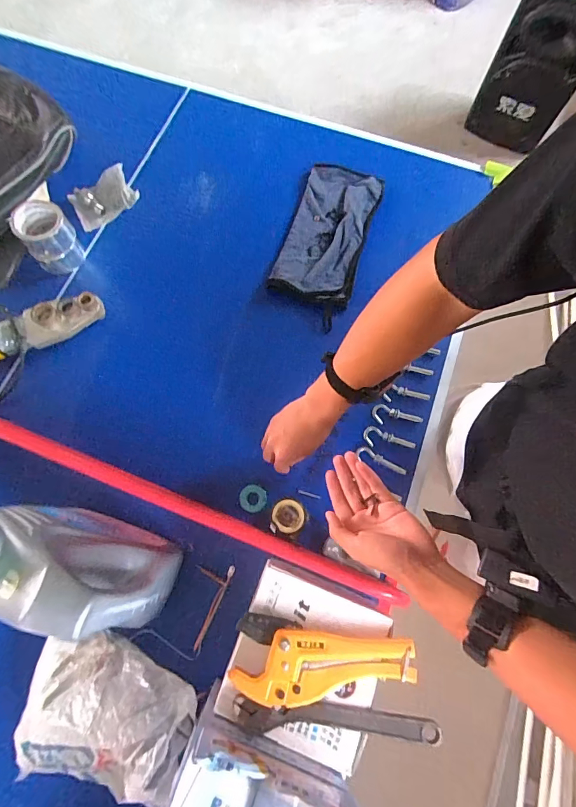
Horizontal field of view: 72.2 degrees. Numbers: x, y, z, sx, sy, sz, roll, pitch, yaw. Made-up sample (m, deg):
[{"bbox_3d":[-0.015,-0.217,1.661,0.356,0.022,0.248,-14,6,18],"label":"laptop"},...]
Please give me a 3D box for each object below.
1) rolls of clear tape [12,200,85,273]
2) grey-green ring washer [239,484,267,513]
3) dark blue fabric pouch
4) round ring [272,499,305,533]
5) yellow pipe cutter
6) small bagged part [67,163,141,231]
[{"bbox_3d":[-0.449,-0.314,0.746,0.092,0.098,0.081,-33,74,-7],"label":"rolls of clear tape"},{"bbox_3d":[-0.058,0.158,0.658,0.044,0.011,0.044,-1,73,3],"label":"grey-green ring washer"},{"bbox_3d":[0.075,-0.332,0.791,0.151,0.028,0.333,18,76,4],"label":"dark blue fabric pouch"},{"bbox_3d":[0.000,0.179,0.626,0.049,0.033,0.049,-1,73,3],"label":"round ring"},{"bbox_3d":[0.043,0.312,0.470,0.217,0.045,0.083,6,73,5],"label":"yellow pipe cutter"},{"bbox_3d":[-0.381,-0.424,0.818,0.131,0.024,0.091,-31,97,2],"label":"small bagged part"}]

